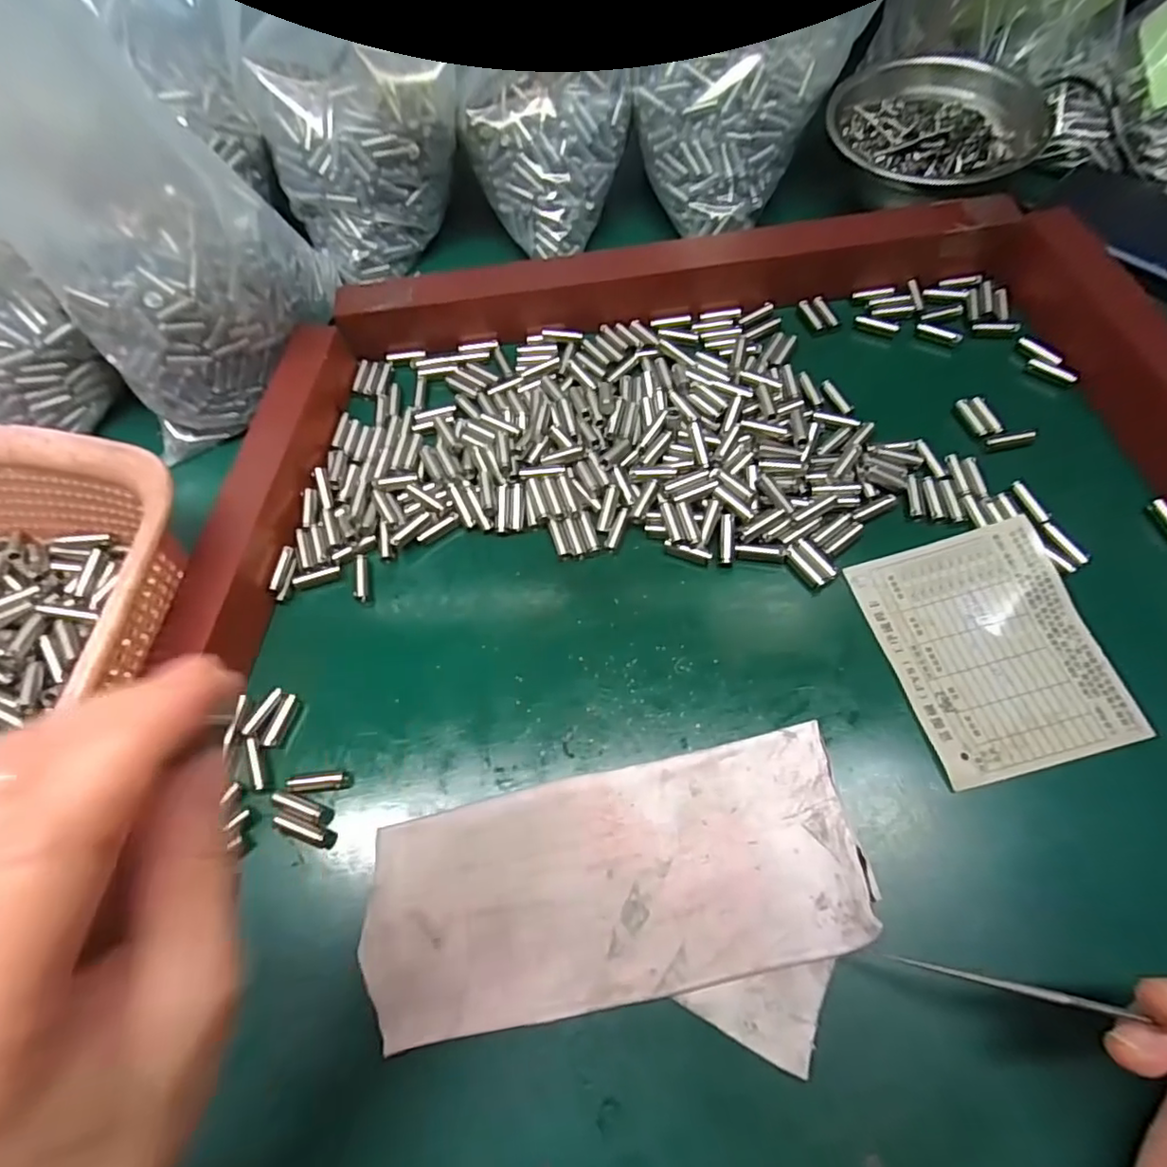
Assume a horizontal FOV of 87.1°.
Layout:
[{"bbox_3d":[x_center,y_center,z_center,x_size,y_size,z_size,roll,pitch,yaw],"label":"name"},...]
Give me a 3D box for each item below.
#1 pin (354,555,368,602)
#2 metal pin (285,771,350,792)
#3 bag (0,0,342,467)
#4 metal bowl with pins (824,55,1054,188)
[{"bbox_3d":[-0.116,-0.003,0.322,0.006,0.005,0.027,-8,66,0],"label":"pin"},{"bbox_3d":[-0.120,0.089,0.276,0.028,0.005,0.008,-6,66,1],"label":"metal pin"},{"bbox_3d":[-0.209,-0.179,0.306,0.132,0.182,0.105,-26,67,-8],"label":"bag"},{"bbox_3d":[0.216,-0.286,0.375,0.119,0.031,0.092,28,71,14],"label":"metal bowl with pins"}]

